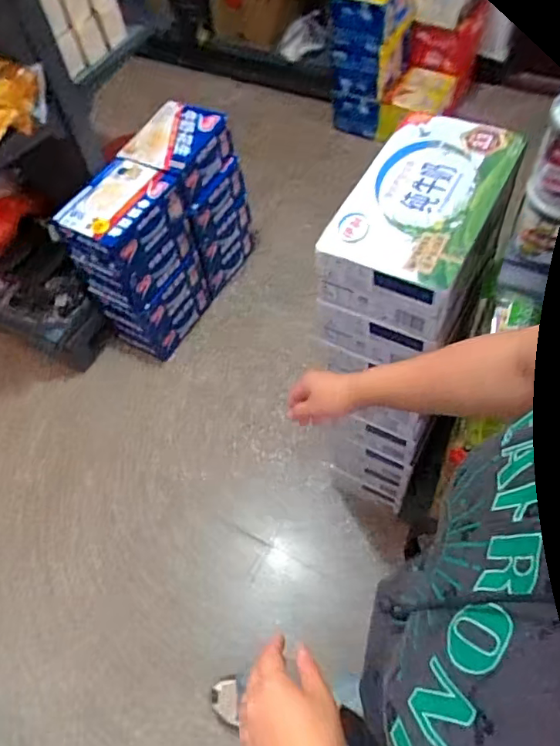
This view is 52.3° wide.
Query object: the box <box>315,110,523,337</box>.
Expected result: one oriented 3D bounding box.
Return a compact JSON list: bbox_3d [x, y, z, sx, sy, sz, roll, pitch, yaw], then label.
[{"bbox_3d":[0.229,-0.239,0.885,0.211,0.120,0.341,24,63,18],"label":"box"}]

